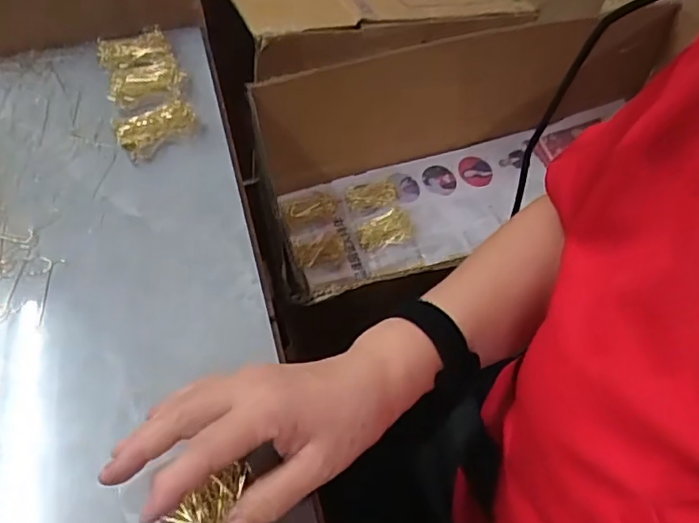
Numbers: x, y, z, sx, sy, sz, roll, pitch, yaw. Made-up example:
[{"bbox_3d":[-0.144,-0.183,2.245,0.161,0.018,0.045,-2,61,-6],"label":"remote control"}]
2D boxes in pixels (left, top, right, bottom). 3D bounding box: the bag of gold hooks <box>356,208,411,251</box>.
[{"bbox_3d":[0.044,-0.042,0.789,0.072,0.024,0.049,-7,52,-4],"label":"bag of gold hooks"}]

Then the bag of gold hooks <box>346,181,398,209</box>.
[{"bbox_3d":[0.031,-0.093,0.832,0.074,0.010,0.046,-13,52,-8],"label":"bag of gold hooks"}]

